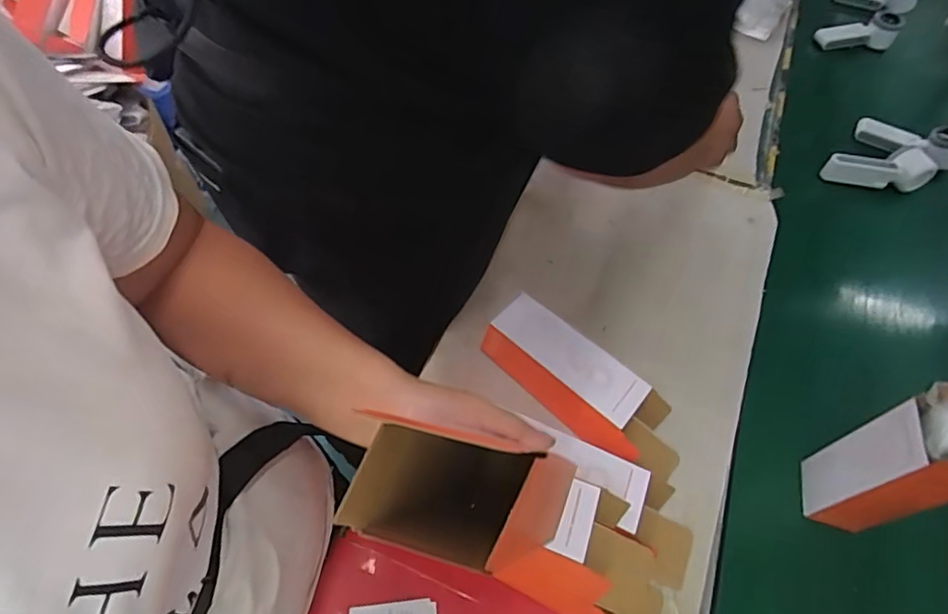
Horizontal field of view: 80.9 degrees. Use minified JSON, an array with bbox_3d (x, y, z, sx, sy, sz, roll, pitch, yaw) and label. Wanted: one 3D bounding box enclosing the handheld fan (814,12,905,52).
[{"bbox_3d":[0.766,-0.554,1.109,0.129,0.055,0.045,-4,58,-9],"label":"handheld fan"}]

